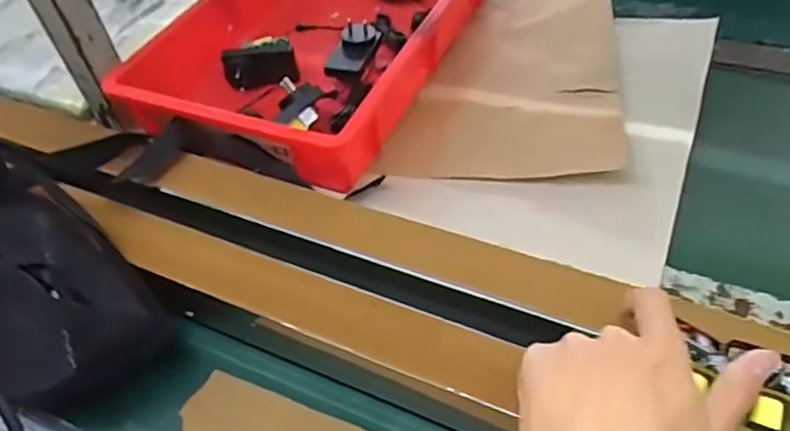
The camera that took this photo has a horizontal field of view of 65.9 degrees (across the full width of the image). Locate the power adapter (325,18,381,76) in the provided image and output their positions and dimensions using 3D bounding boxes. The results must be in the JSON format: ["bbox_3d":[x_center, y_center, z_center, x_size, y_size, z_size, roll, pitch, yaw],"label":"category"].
[{"bbox_3d":[-0.048,-0.188,0.706,0.047,0.036,0.085,10,49,15],"label":"power adapter"}]

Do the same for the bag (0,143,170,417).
[{"bbox_3d":[-0.309,0.049,0.473,0.262,0.117,0.151,18,52,22],"label":"bag"}]

